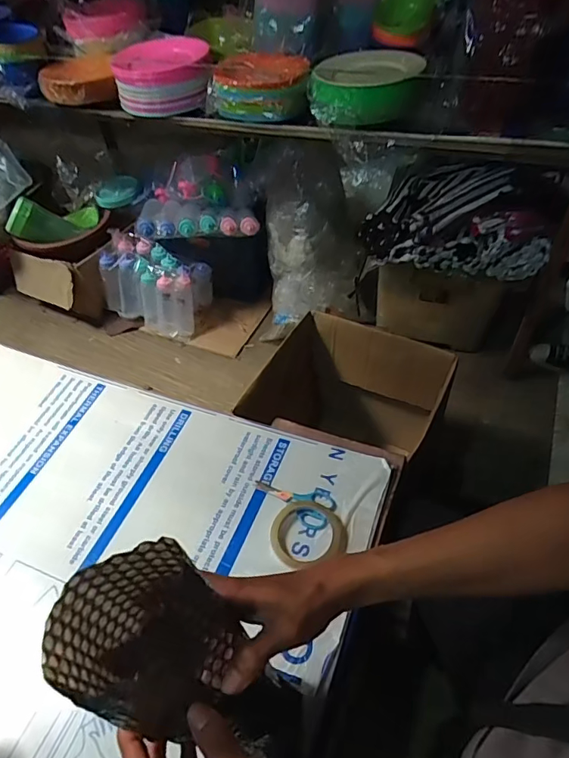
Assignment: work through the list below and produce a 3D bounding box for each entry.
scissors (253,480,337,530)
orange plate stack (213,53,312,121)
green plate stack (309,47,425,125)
[{"bbox_3d":[0.010,0.181,0.701,0.124,0.010,0.056,10,50,12],"label":"scissors"},{"bbox_3d":[-0.051,-0.668,1.101,0.206,0.091,0.221,-1,49,3],"label":"orange plate stack"},{"bbox_3d":[0.185,-0.634,1.037,0.198,0.089,0.222,19,53,19],"label":"green plate stack"}]

